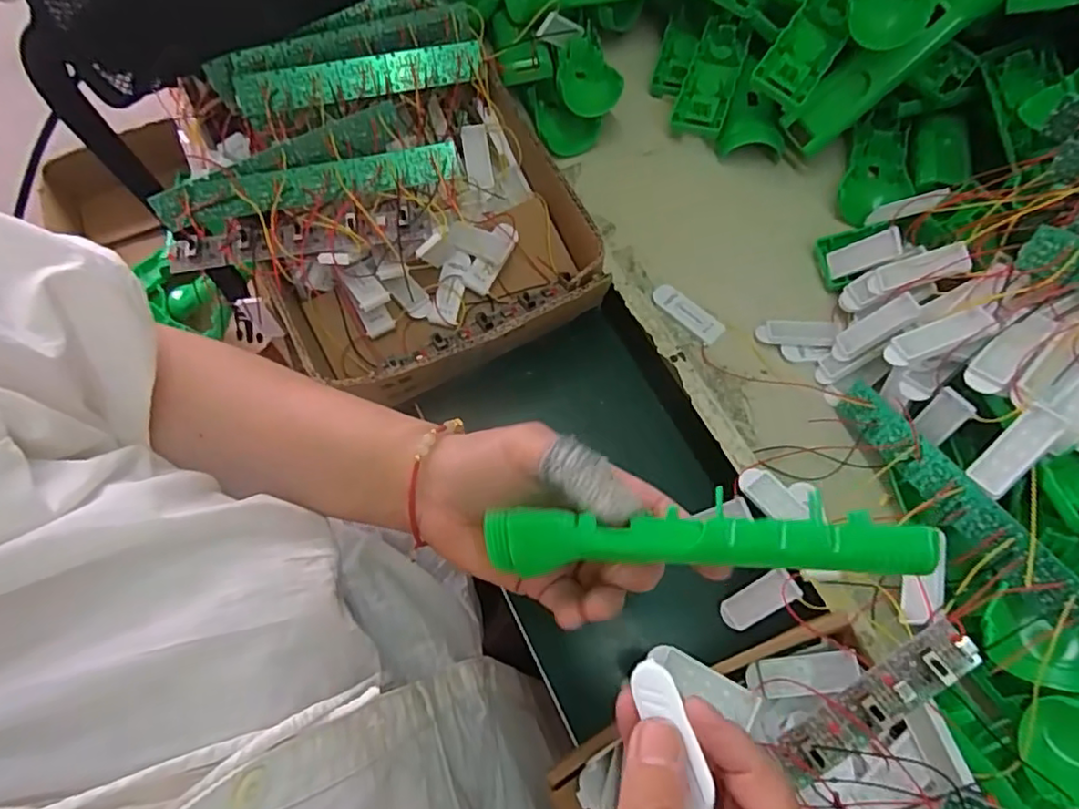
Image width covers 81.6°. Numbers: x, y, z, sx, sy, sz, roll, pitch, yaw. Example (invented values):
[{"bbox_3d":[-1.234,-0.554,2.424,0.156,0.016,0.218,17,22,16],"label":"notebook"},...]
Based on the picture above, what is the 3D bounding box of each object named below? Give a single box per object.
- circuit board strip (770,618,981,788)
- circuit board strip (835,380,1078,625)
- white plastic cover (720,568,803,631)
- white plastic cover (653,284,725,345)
[{"bbox_3d":[0.156,0.141,0.291,0.101,0.010,0.023,-42,71,9],"label":"circuit board strip"},{"bbox_3d":[0.223,0.047,0.345,0.005,0.023,0.164,19,30,-32],"label":"circuit board strip"},{"bbox_3d":[0.130,0.119,0.375,0.007,0.057,0.019,-11,61,-46],"label":"white plastic cover"},{"bbox_3d":[0.103,-0.064,0.438,0.016,0.004,0.055,-43,72,-13],"label":"white plastic cover"}]

